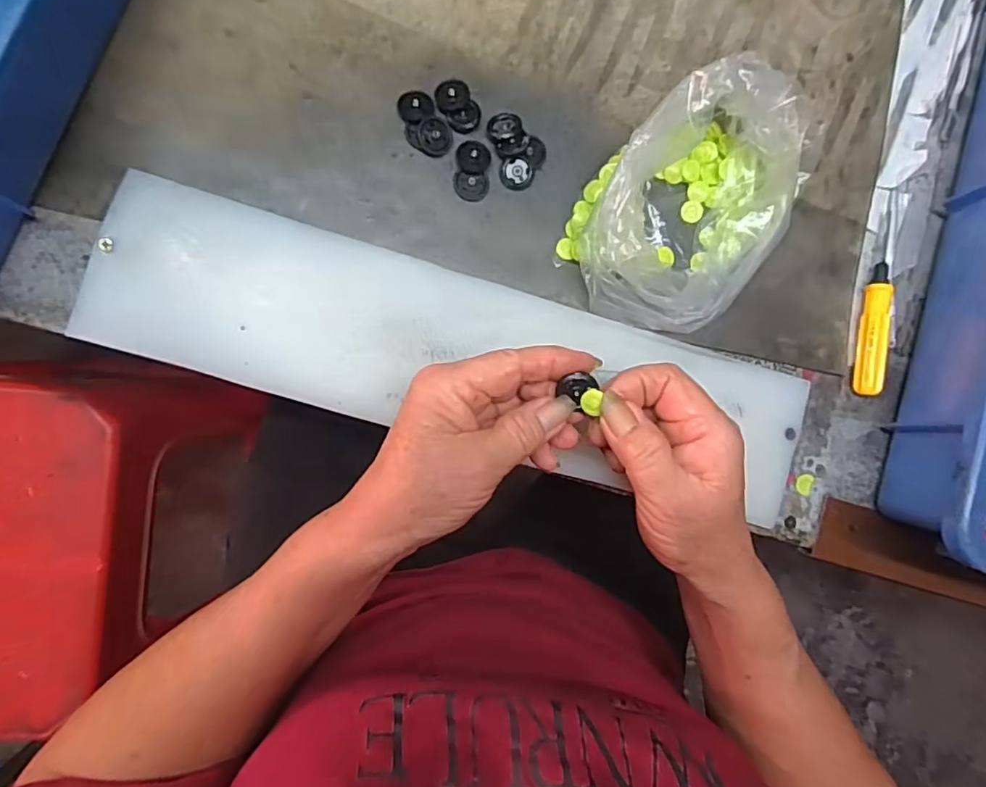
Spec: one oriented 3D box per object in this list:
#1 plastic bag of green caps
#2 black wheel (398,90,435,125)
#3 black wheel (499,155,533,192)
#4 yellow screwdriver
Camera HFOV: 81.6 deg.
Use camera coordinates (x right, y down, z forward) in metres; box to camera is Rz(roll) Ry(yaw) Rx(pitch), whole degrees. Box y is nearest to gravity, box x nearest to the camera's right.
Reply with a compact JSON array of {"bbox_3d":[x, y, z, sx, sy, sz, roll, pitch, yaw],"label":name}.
[{"bbox_3d":[0.121,-0.112,0.321,0.107,0.053,0.166,40,84,-5],"label":"plastic bag of green caps"},{"bbox_3d":[-0.044,-0.163,0.326,0.019,0.007,0.019,0,89,-8],"label":"black wheel"},{"bbox_3d":[0.014,-0.129,0.333,0.020,0.004,0.019,0,89,-8],"label":"black wheel"},{"bbox_3d":[0.247,-0.065,0.361,0.017,0.016,0.134,13,87,-7],"label":"yellow screwdriver"}]

